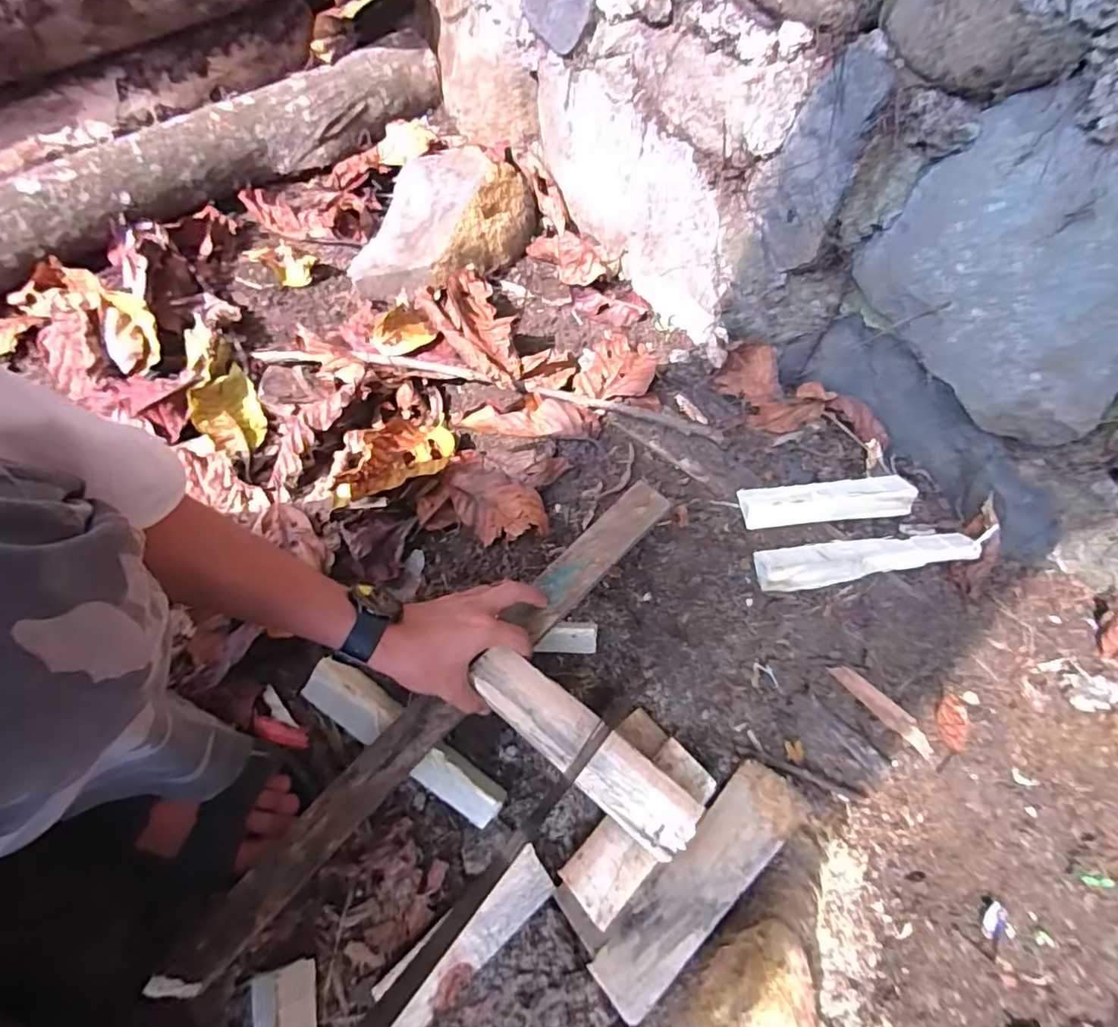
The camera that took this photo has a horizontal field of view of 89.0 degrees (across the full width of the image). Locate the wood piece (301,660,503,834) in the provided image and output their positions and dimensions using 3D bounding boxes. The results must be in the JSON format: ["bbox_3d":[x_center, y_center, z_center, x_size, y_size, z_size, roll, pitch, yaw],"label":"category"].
[{"bbox_3d":[-0.145,0.208,0.524,0.214,0.017,0.042,31,65,12],"label":"wood piece"}]

